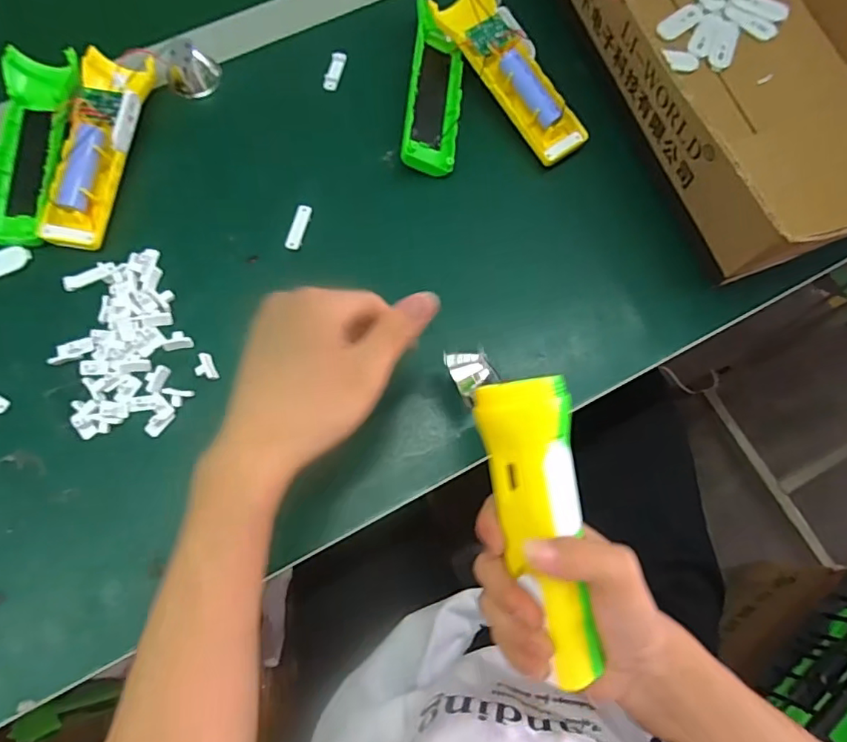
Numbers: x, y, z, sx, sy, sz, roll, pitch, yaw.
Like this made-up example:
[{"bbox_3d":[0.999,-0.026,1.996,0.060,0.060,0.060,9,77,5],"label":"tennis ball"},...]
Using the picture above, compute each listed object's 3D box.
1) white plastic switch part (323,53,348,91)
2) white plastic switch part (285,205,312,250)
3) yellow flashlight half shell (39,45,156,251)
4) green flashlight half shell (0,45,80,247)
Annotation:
[{"bbox_3d":[-0.075,-0.254,0.456,0.013,0.005,0.036,13,74,2],"label":"white plastic switch part"},{"bbox_3d":[-0.095,-0.109,0.414,0.012,0.010,0.038,13,74,2],"label":"white plastic switch part"},{"bbox_3d":[-0.249,-0.170,0.413,0.050,0.032,0.159,7,74,0],"label":"yellow flashlight half shell"},{"bbox_3d":[-0.300,-0.173,0.416,0.054,0.026,0.157,-1,74,-2],"label":"green flashlight half shell"}]

